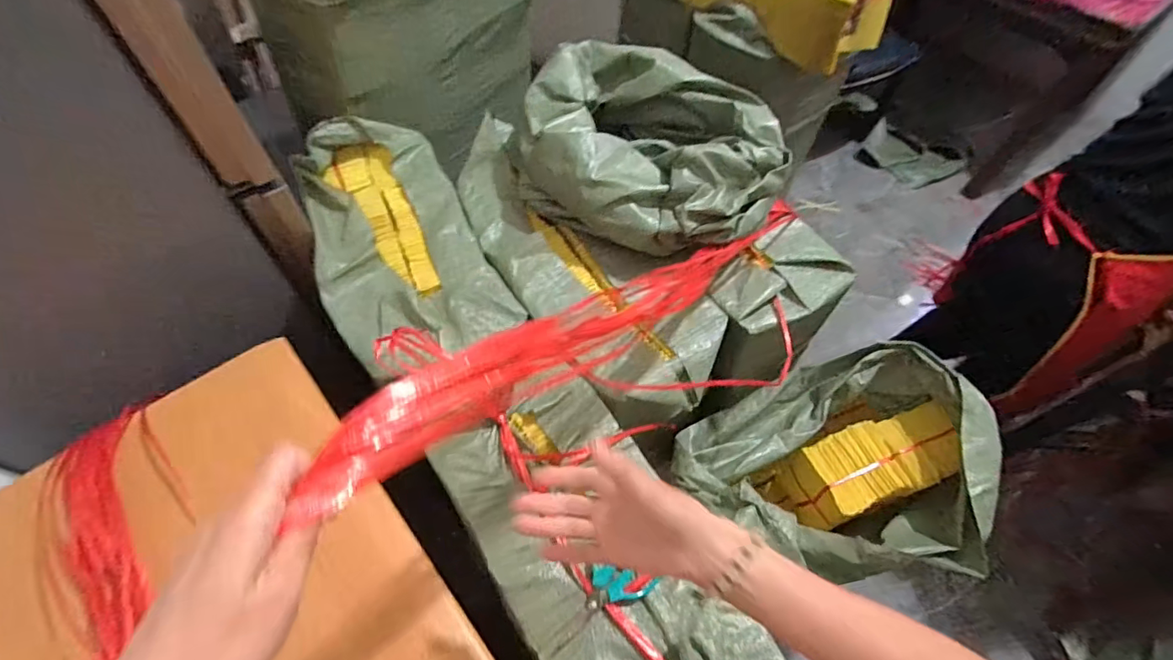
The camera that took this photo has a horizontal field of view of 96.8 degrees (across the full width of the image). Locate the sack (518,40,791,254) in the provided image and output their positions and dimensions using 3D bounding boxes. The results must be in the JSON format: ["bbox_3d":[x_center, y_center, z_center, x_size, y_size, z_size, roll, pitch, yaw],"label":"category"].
[{"bbox_3d":[0.108,-0.301,0.875,0.418,0.150,0.329,29,61,16],"label":"sack"}]

